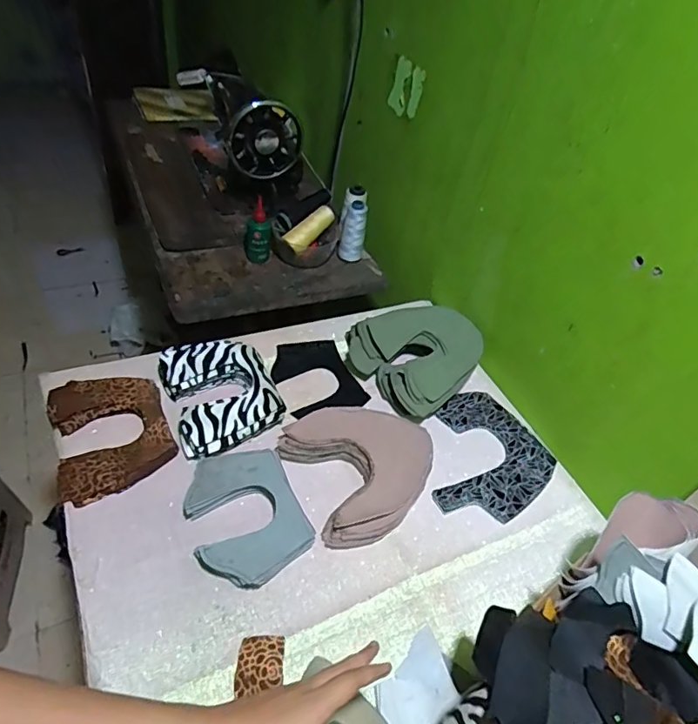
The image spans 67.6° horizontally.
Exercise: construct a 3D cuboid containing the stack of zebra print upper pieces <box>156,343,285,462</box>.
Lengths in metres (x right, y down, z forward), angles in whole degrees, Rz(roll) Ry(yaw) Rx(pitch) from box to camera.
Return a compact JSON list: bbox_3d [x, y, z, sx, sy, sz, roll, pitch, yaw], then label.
[{"bbox_3d":[-0.168,0.044,0.697,0.133,0.055,0.159,-14,50,-24],"label":"stack of zebra print upper pieces"}]

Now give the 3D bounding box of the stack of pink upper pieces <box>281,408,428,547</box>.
[{"bbox_3d":[0.020,0.129,0.660,0.172,0.035,0.171,-16,51,-25],"label":"stack of pink upper pieces"}]

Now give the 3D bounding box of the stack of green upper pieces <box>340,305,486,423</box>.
[{"bbox_3d":[0.102,-0.020,0.790,0.181,0.060,0.183,-29,57,-33],"label":"stack of green upper pieces"}]

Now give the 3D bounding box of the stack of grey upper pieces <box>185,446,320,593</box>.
[{"bbox_3d":[-0.118,0.172,0.592,0.118,0.026,0.154,-16,51,-25],"label":"stack of grey upper pieces"}]

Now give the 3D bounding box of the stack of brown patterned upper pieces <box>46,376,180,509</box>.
[{"bbox_3d":[-0.297,0.086,0.651,0.131,0.028,0.167,-16,51,-25],"label":"stack of brown patterned upper pieces"}]

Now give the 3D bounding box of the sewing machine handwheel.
[{"bbox_3d":[-0.151,-0.398,0.931,0.132,0.130,0.038,-9,49,-20],"label":"sewing machine handwheel"}]

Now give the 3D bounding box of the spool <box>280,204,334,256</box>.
[{"bbox_3d":[-0.073,-0.242,0.953,0.035,0.033,0.111,36,71,26],"label":"spool"}]

